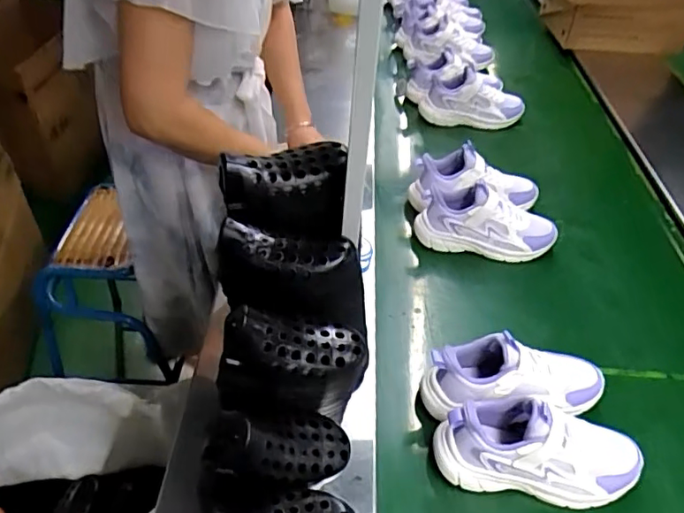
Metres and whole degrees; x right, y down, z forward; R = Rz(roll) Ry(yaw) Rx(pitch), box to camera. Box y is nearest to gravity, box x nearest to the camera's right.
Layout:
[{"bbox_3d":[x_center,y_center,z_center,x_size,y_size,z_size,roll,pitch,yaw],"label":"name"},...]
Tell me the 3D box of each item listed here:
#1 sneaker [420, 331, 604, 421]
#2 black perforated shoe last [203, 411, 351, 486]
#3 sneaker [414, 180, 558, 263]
[{"bbox_3d":[0.226,0.149,0.699,0.235,0.090,0.091,-3,47,-6],"label":"sneaker"},{"bbox_3d":[-0.051,0.169,0.506,0.132,0.051,0.065,13,36,-26],"label":"black perforated shoe last"},{"bbox_3d":[0.251,-0.056,0.947,0.236,0.121,0.077,3,46,0],"label":"sneaker"}]

